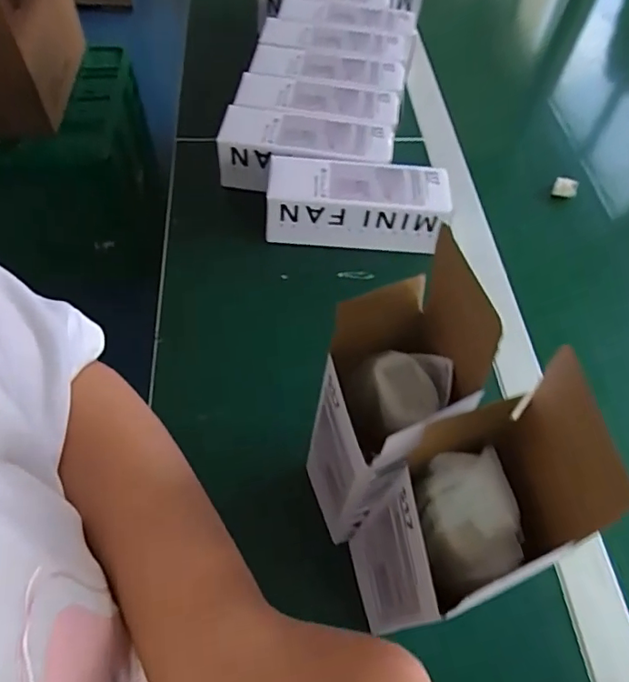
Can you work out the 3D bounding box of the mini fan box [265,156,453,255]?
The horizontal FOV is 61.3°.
[{"bbox_3d":[0.045,-0.133,0.524,0.177,0.058,0.068,5,56,0],"label":"mini fan box"}]

